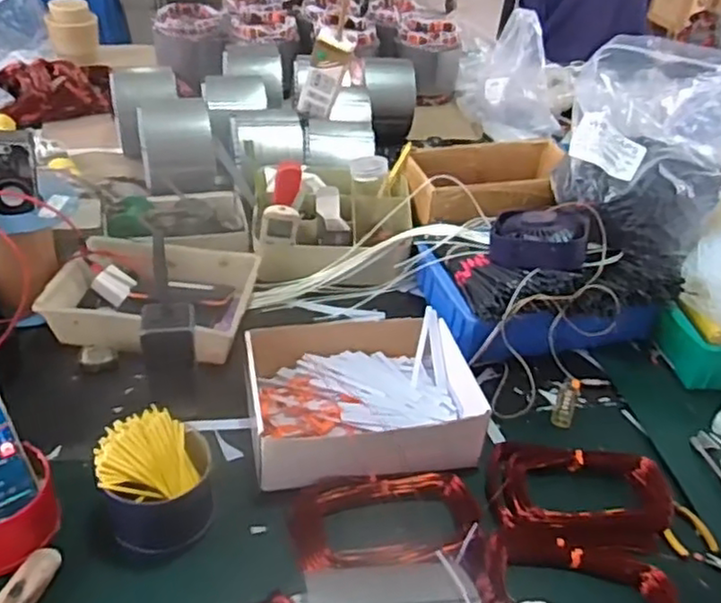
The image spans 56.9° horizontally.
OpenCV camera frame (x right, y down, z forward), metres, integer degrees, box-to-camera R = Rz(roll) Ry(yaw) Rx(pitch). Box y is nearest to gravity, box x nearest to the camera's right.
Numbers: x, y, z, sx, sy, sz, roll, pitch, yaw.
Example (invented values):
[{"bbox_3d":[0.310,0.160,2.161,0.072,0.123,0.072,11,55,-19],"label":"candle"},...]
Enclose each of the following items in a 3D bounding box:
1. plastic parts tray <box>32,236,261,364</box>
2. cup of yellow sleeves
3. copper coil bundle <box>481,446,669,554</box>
[{"bbox_3d":[-0.266,-0.006,0.868,0.247,0.054,0.184,11,37,5],"label":"plastic parts tray"},{"bbox_3d":[-0.189,0.168,0.621,0.098,0.080,0.105,4,37,-3],"label":"cup of yellow sleeves"},{"bbox_3d":[0.228,0.203,0.688,0.188,0.028,0.119,6,37,-1],"label":"copper coil bundle"}]

